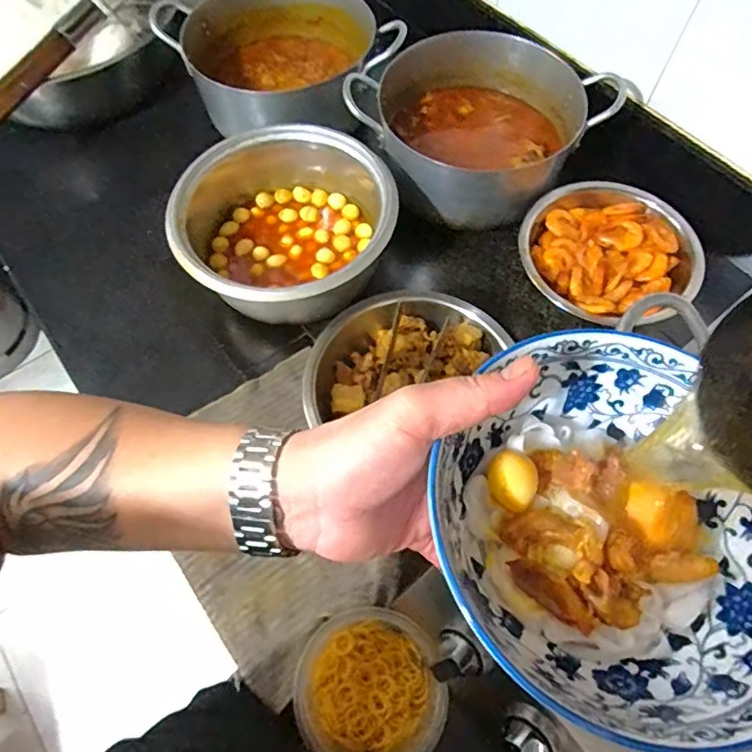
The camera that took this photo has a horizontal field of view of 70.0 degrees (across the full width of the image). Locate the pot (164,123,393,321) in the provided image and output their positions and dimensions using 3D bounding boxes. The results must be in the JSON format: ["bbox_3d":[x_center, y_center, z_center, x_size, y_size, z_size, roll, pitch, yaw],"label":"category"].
[{"bbox_3d":[-0.114,-0.182,0.692,0.249,0.141,0.261,1,63,-1],"label":"pot"}]

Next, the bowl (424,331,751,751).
[{"bbox_3d":[0.104,0.066,0.238,0.156,0.065,0.160,1,63,-1],"label":"bowl"}]

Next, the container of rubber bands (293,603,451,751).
[{"bbox_3d":[-0.004,0.286,0.497,0.127,0.074,0.128,1,63,-1],"label":"container of rubber bands"}]

